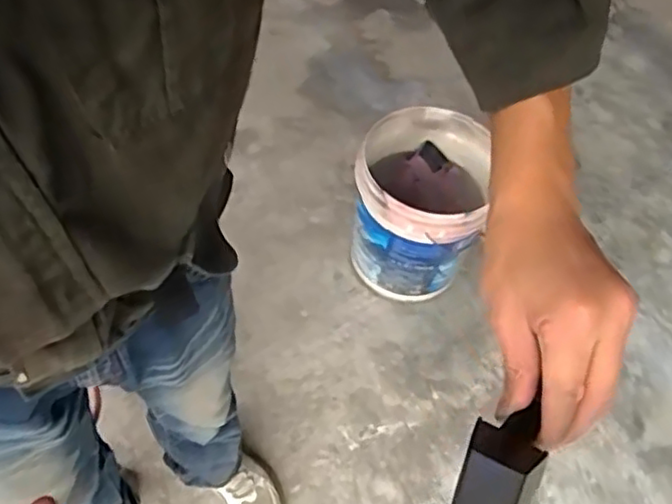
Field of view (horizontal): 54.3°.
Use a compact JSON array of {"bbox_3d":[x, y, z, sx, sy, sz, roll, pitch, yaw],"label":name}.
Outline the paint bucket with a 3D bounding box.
[{"bbox_3d":[0.192,-0.101,1.532,0.288,0.366,0.321,15,60,4],"label":"paint bucket"}]

